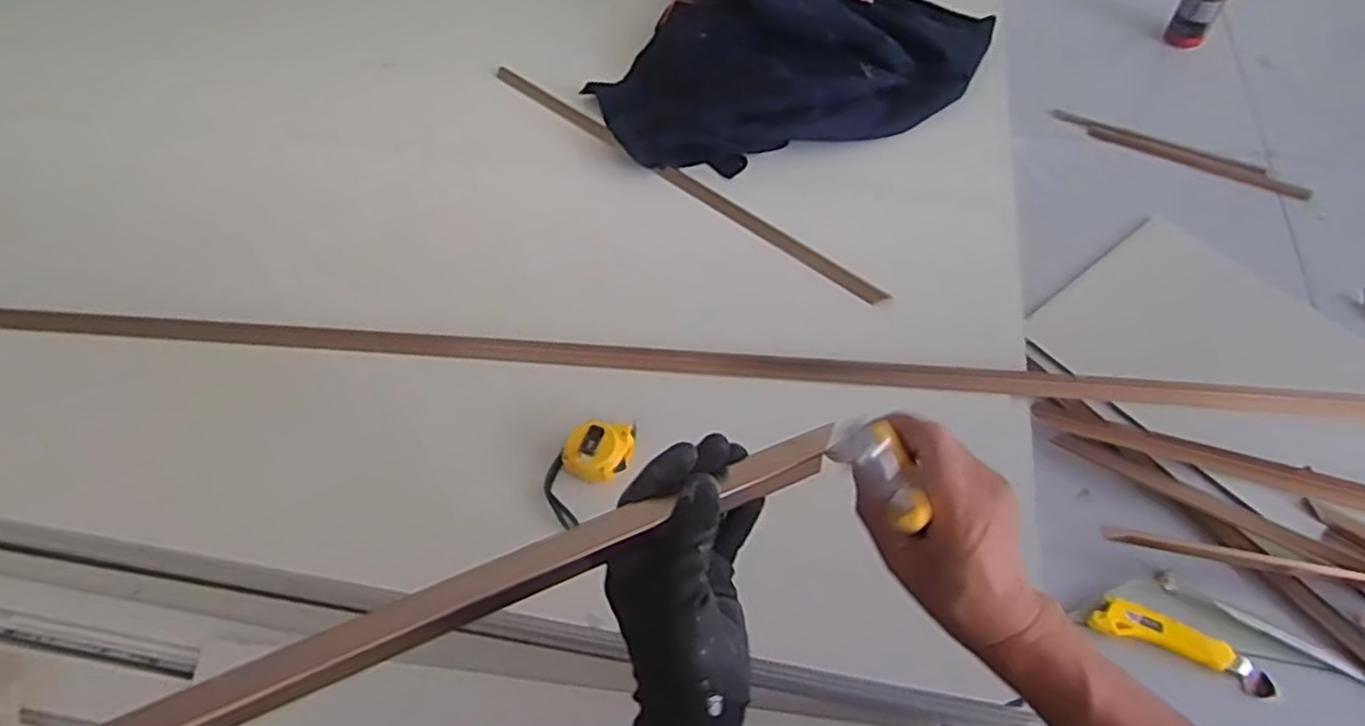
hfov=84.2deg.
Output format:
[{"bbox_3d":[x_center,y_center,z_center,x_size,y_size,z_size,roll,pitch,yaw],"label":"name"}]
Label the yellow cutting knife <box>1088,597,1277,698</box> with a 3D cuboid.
[{"bbox_3d":[0.513,0.285,0.777,0.164,0.029,0.049,20,60,16],"label":"yellow cutting knife"}]

